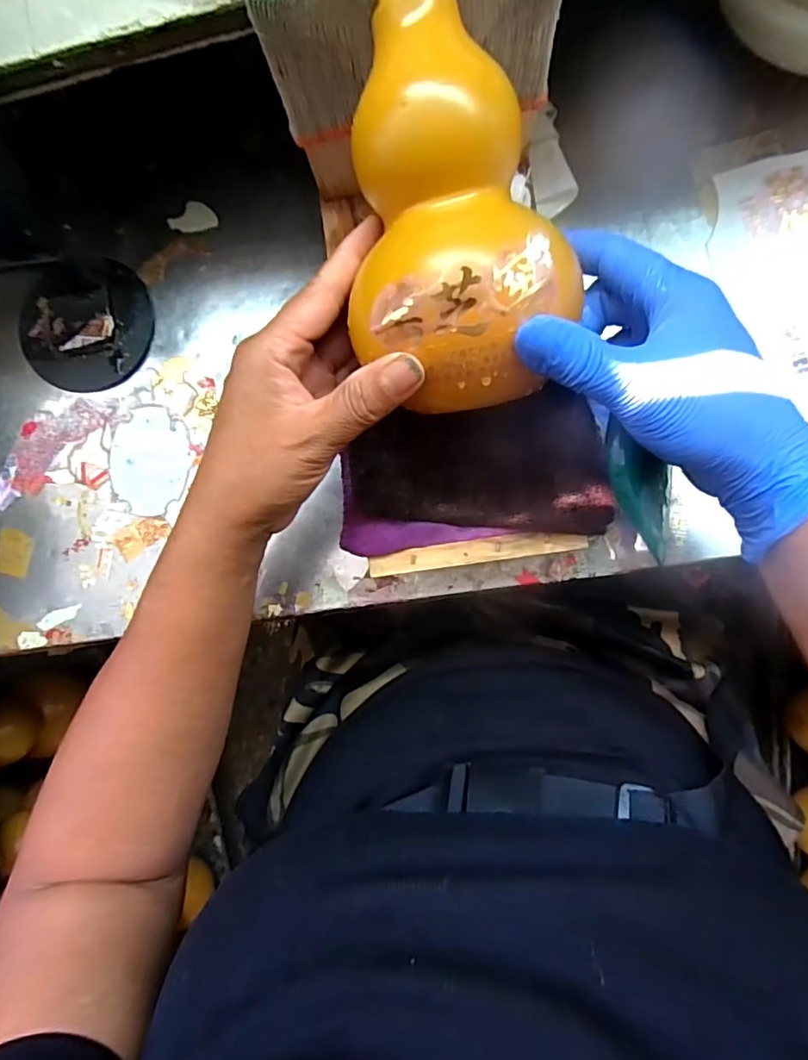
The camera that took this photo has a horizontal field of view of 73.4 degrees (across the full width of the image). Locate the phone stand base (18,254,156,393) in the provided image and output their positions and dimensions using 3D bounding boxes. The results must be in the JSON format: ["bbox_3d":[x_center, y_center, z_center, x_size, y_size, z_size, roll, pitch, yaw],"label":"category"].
[{"bbox_3d":[-0.215,-0.139,0.365,0.085,0.017,0.090,0,87,6],"label":"phone stand base"}]

